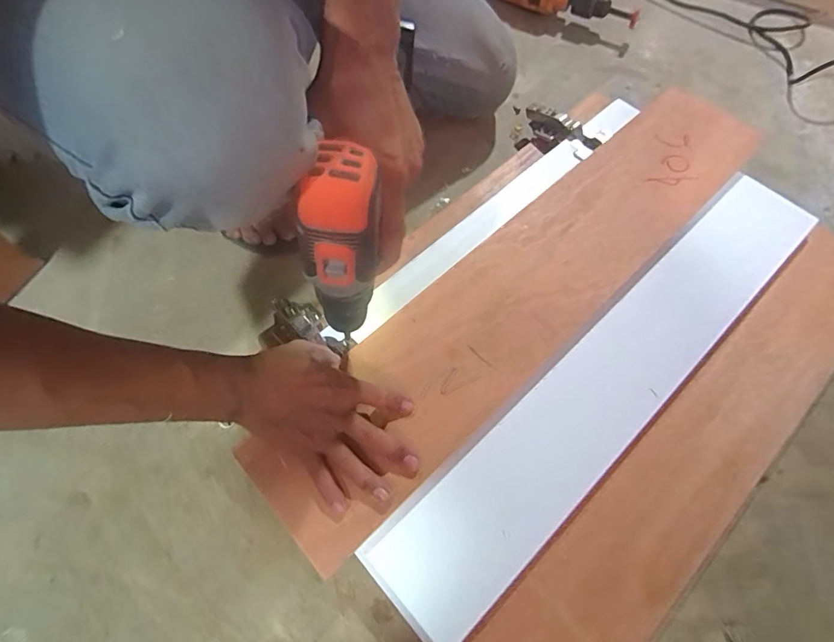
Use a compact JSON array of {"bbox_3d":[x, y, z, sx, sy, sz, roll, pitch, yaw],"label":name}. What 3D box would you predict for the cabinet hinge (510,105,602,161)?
[{"bbox_3d":[0.186,-0.256,0.610,0.125,0.046,0.065,32,67,32],"label":"cabinet hinge"}]

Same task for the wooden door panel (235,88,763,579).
[{"bbox_3d":[0.136,-0.057,0.482,0.682,0.015,0.133,-41,70,-18],"label":"wooden door panel"}]

